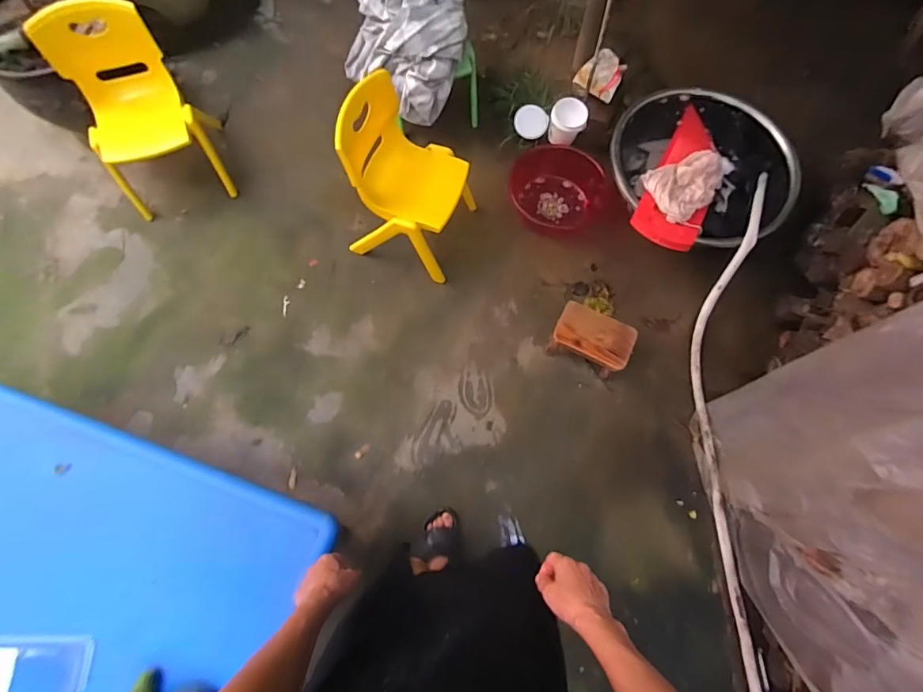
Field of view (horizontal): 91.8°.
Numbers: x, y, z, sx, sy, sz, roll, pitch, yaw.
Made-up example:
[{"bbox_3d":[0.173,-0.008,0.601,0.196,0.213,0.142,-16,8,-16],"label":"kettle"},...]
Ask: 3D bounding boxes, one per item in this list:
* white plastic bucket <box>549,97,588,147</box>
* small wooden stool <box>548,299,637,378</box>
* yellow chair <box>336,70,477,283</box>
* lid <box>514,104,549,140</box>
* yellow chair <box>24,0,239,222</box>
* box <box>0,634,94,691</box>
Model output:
[{"bbox_3d":[0.376,-0.790,1.586,0.124,0.126,0.127,0,73,-2],"label":"white plastic bucket"},{"bbox_3d":[0.400,-0.016,1.393,0.229,0.118,0.151,28,74,7],"label":"small wooden stool"},{"bbox_3d":[-0.151,-0.484,1.346,0.321,0.458,0.345,26,74,6],"label":"yellow chair"},{"bbox_3d":[0.248,-0.796,1.592,0.119,0.106,0.021,20,31,16],"label":"lid"},{"bbox_3d":[-1.020,-0.731,1.418,0.348,0.416,0.420,-24,75,-9],"label":"yellow chair"},{"bbox_3d":[-0.739,0.565,0.757,0.178,0.046,0.124,0,73,-2],"label":"box"}]

